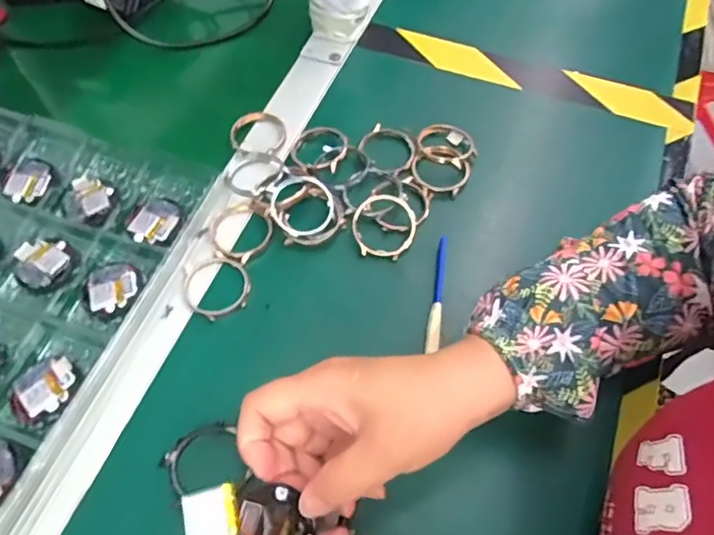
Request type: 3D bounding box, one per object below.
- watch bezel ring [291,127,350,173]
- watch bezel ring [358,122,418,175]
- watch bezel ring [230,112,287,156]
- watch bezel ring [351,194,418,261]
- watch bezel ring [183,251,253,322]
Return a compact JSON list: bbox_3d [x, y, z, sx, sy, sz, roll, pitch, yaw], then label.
[{"bbox_3d":[-0.029,-0.096,0.438,0.044,0.007,0.045,-1,61,1],"label":"watch bezel ring"},{"bbox_3d":[0.025,-0.094,0.445,0.044,0.011,0.049,-15,59,-10],"label":"watch bezel ring"},{"bbox_3d":[-0.082,-0.109,0.455,0.046,0.007,0.043,-1,61,1],"label":"watch bezel ring"},{"bbox_3d":[0.019,-0.030,0.403,0.046,0.008,0.048,0,75,1],"label":"watch bezel ring"},{"bbox_3d":[-0.098,0.012,0.384,0.045,0.004,0.049,-1,61,1],"label":"watch bezel ring"}]

